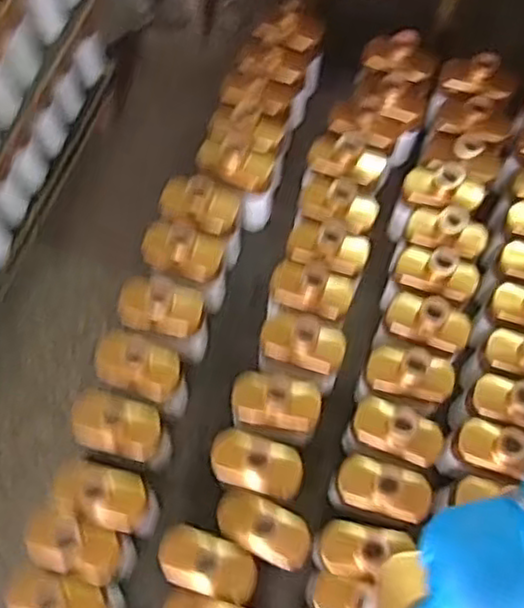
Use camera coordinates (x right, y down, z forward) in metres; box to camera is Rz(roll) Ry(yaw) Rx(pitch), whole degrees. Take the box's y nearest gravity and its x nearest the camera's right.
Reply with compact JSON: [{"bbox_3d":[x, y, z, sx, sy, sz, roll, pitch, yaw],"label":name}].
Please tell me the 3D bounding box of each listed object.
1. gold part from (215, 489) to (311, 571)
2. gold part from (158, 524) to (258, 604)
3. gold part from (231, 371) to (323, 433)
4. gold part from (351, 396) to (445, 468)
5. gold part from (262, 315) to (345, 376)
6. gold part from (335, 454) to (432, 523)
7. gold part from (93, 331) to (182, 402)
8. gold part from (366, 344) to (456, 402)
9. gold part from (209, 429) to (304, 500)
[{"bbox_3d":[0.001,0.263,0.816,0.117,0.044,0.061,23,69,8],"label":"gold part"},{"bbox_3d":[-0.064,0.299,0.798,0.117,0.051,0.065,17,68,6],"label":"gold part"},{"bbox_3d":[0.021,0.117,0.868,0.118,0.058,0.066,10,67,3],"label":"gold part"},{"bbox_3d":[0.173,0.157,0.864,0.116,0.044,0.061,21,68,7],"label":"gold part"},{"bbox_3d":[0.057,0.048,0.907,0.117,0.044,0.065,18,68,6],"label":"gold part"},{"bbox_3d":[0.150,0.223,0.840,0.111,0.035,0.061,15,68,5],"label":"gold part"},{"bbox_3d":[-0.159,0.078,0.892,0.105,0.042,0.075,16,68,5],"label":"gold part"},{"bbox_3d":[0.195,0.088,0.896,0.115,0.055,0.069,19,68,6],"label":"gold part"},{"bbox_3d":[-0.004,0.192,0.843,0.113,0.036,0.065,17,65,0],"label":"gold part"}]

